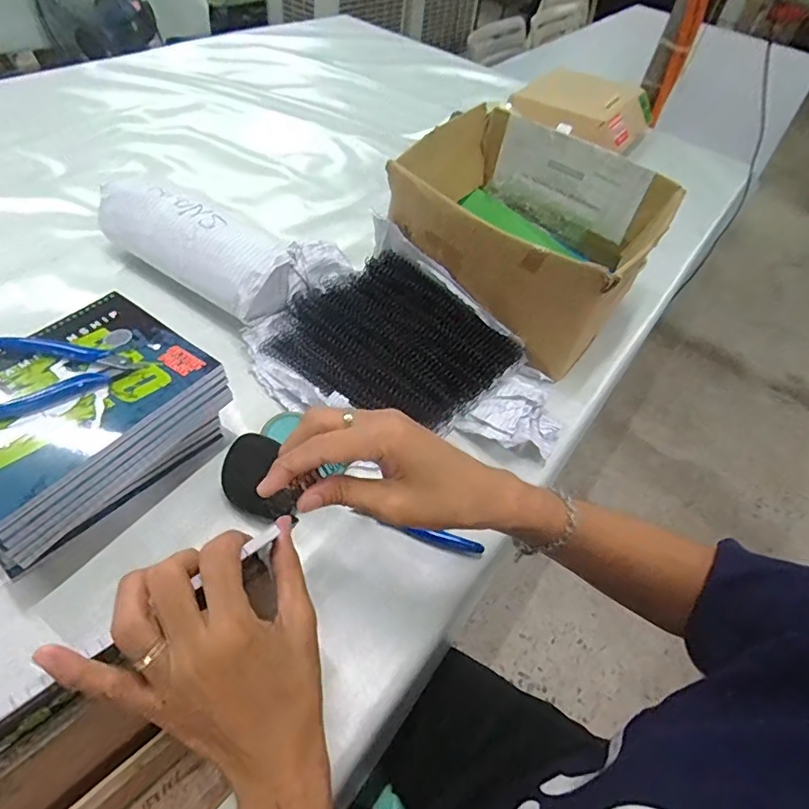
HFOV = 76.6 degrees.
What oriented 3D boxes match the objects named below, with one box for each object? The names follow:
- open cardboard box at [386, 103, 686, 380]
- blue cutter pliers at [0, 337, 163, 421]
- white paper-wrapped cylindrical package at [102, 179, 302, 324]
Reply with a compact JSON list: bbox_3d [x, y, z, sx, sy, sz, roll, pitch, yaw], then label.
[{"bbox_3d":[0.149,-0.237,0.683,0.328,0.140,0.273,32,53,17],"label":"open cardboard box"},{"bbox_3d":[-0.288,-0.036,0.432,0.129,0.012,0.081,-22,56,-22],"label":"blue cutter pliers"},{"bbox_3d":[-0.256,-0.194,0.634,0.253,0.093,0.087,30,52,16],"label":"white paper-wrapped cylindrical package"}]

